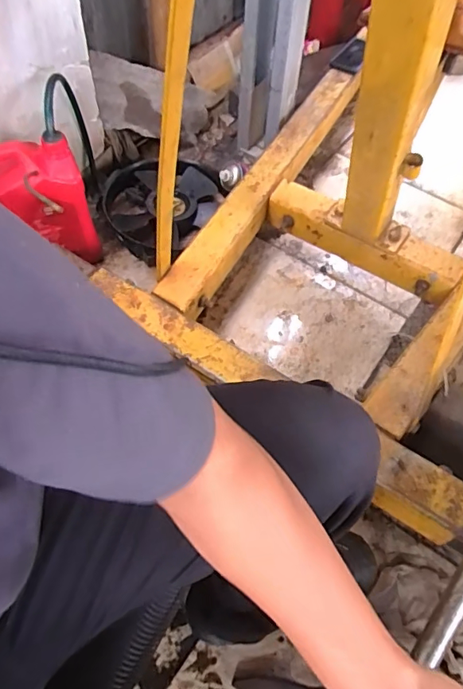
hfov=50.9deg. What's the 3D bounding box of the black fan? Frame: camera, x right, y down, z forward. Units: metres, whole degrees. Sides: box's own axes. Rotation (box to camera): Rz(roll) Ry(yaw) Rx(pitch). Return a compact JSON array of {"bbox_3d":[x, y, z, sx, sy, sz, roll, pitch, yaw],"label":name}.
[{"bbox_3d":[-0.150,-0.325,1.128,0.280,0.071,0.263,0,57,-1],"label":"black fan"}]

